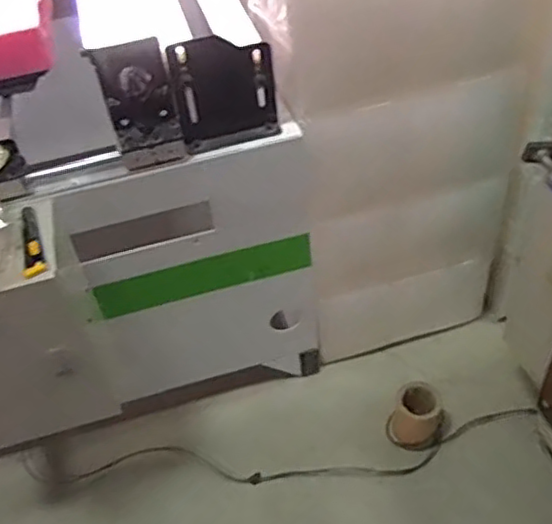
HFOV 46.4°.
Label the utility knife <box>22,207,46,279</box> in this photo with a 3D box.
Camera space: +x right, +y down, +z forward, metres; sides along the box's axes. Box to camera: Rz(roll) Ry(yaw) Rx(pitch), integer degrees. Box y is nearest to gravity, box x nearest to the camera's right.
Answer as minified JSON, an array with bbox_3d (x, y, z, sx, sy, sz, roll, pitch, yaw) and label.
[{"bbox_3d":[-0.388,-0.036,1.022,0.032,0.016,0.133,-14,62,-6],"label":"utility knife"}]

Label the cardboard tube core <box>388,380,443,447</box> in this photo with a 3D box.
[{"bbox_3d":[0.314,0.351,1.482,0.110,0.156,0.102,-4,45,4],"label":"cardboard tube core"}]

